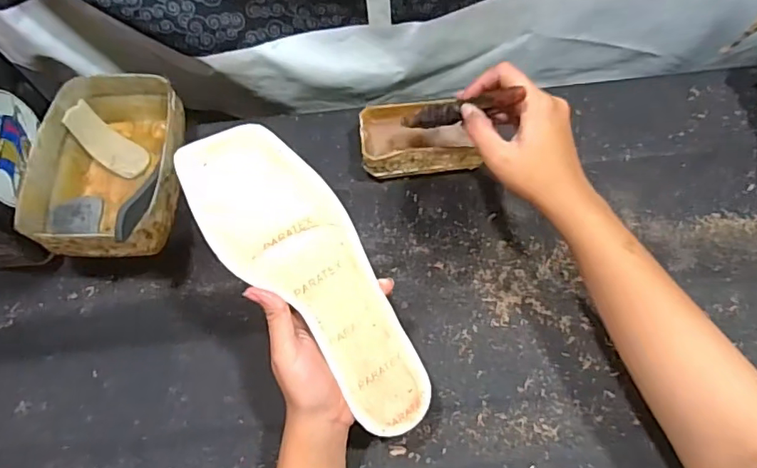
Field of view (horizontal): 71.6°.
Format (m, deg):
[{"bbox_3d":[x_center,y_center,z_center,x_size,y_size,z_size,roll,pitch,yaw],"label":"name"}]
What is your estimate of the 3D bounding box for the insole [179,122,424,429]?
[{"bbox_3d":[-0.042,0.034,0.376,0.083,0.014,0.248,-36,97,-12],"label":"insole"}]

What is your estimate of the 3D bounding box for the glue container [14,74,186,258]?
[{"bbox_3d":[-0.260,-0.070,0.518,0.128,0.077,0.193,-1,67,3],"label":"glue container"}]

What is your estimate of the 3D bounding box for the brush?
[{"bbox_3d":[0.063,-0.101,0.432,0.021,0.140,0.013,46,72,-21],"label":"brush"}]

